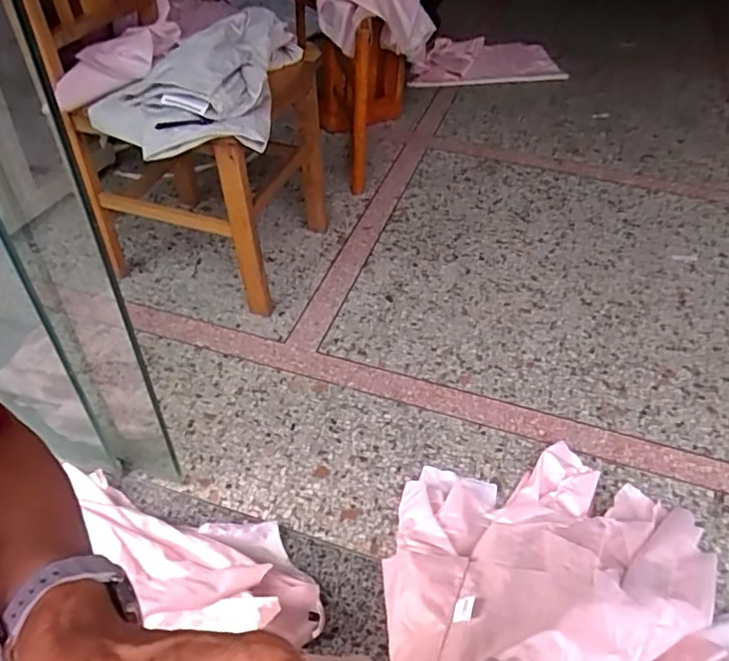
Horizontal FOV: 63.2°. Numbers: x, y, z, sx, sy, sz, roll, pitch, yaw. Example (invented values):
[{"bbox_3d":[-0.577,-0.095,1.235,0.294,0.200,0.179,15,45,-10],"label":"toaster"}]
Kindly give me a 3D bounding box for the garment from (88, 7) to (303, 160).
[{"bbox_3d":[-0.289,-0.450,1.043,0.293,0.112,0.346,7,45,4],"label":"garment"}]

